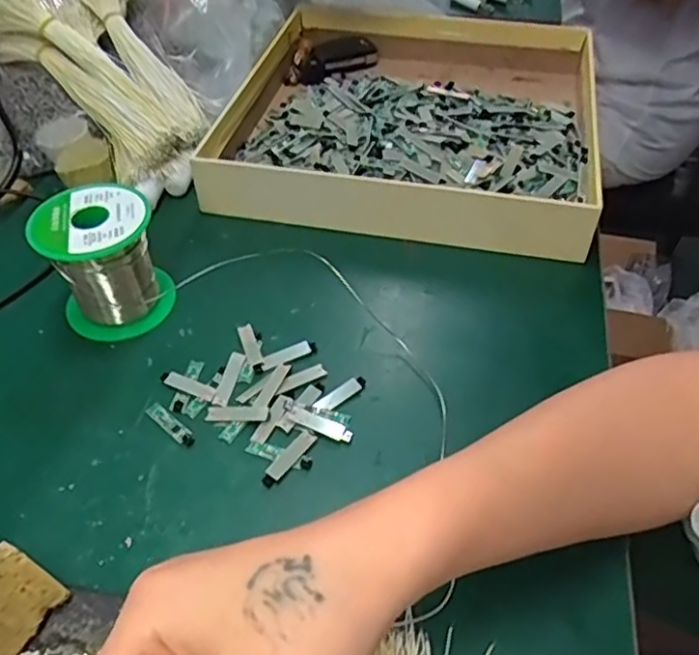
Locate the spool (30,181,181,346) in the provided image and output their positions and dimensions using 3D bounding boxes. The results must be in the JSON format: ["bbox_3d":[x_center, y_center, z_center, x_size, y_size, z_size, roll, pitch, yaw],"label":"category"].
[{"bbox_3d":[-0.150,-0.041,0.397,0.065,0.072,0.065,0,47,0],"label":"spool"}]

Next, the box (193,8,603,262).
[{"bbox_3d":[0.054,-0.178,0.540,0.283,0.063,0.269,10,47,9],"label":"box"}]

